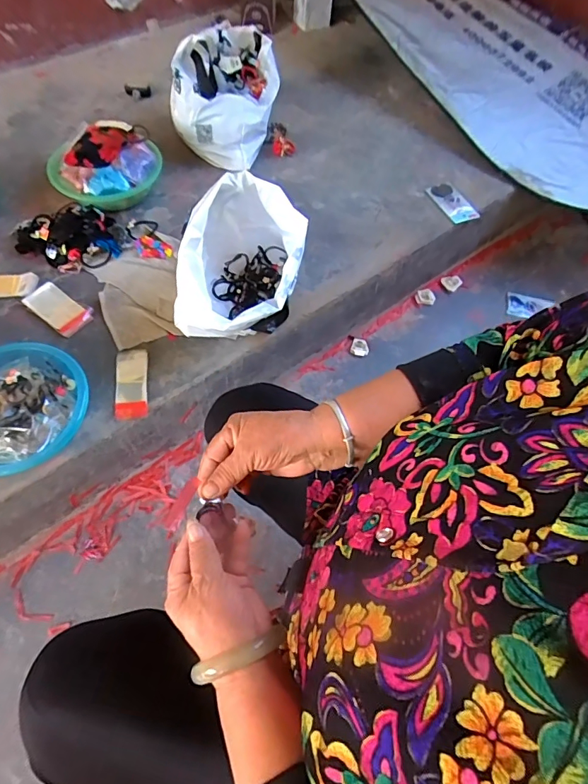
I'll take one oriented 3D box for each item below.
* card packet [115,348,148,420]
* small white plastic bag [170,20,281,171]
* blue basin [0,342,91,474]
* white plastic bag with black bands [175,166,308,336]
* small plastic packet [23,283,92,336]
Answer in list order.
[{"bbox_3d":[-0.292,-0.020,0.792,0.056,0.022,0.136,-5,62,-7],"label":"card packet"},{"bbox_3d":[-0.163,-0.755,1.105,0.231,0.193,0.320,7,61,0],"label":"small white plastic bag"},{"bbox_3d":[-0.457,0.033,0.721,0.206,0.083,0.226,16,62,6],"label":"blue basin"},{"bbox_3d":[-0.089,-0.242,0.817,0.195,0.207,0.296,15,61,4],"label":"white plastic bag with black bands"},{"bbox_3d":[-0.460,-0.163,0.863,0.137,0.019,0.070,34,64,14],"label":"small plastic packet"}]

